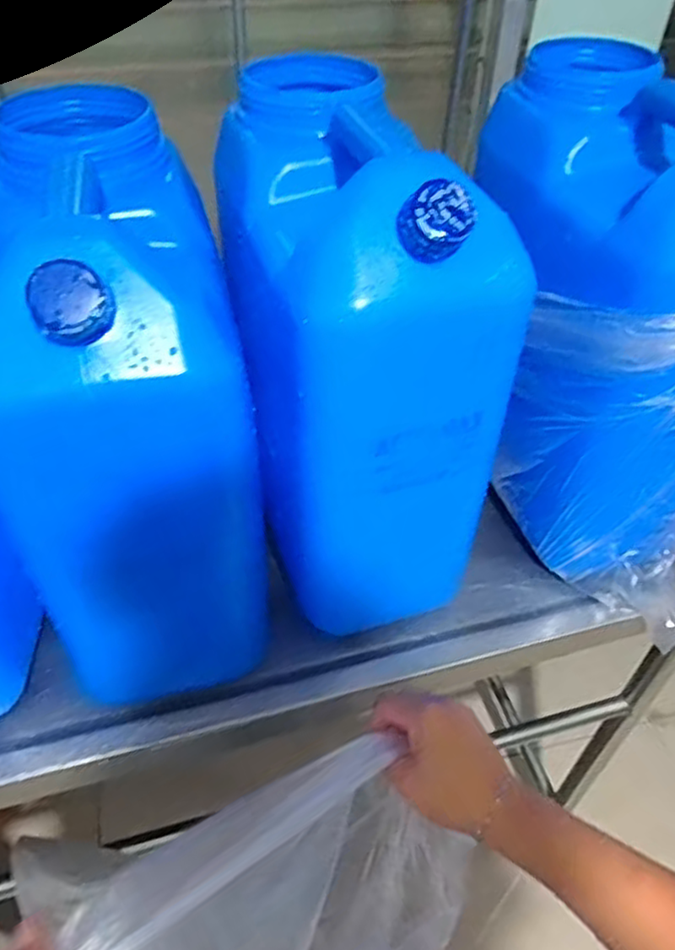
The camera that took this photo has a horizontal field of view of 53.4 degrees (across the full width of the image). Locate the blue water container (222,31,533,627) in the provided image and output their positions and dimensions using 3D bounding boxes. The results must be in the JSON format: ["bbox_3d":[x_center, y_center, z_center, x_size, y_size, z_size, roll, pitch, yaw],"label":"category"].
[{"bbox_3d":[-0.001,-0.090,0.577,0.153,0.397,0.315,-17,46,-18],"label":"blue water container"}]

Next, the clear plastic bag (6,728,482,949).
[{"bbox_3d":[-0.031,0.321,0.431,0.278,0.128,0.202,-12,45,-14],"label":"clear plastic bag"}]

